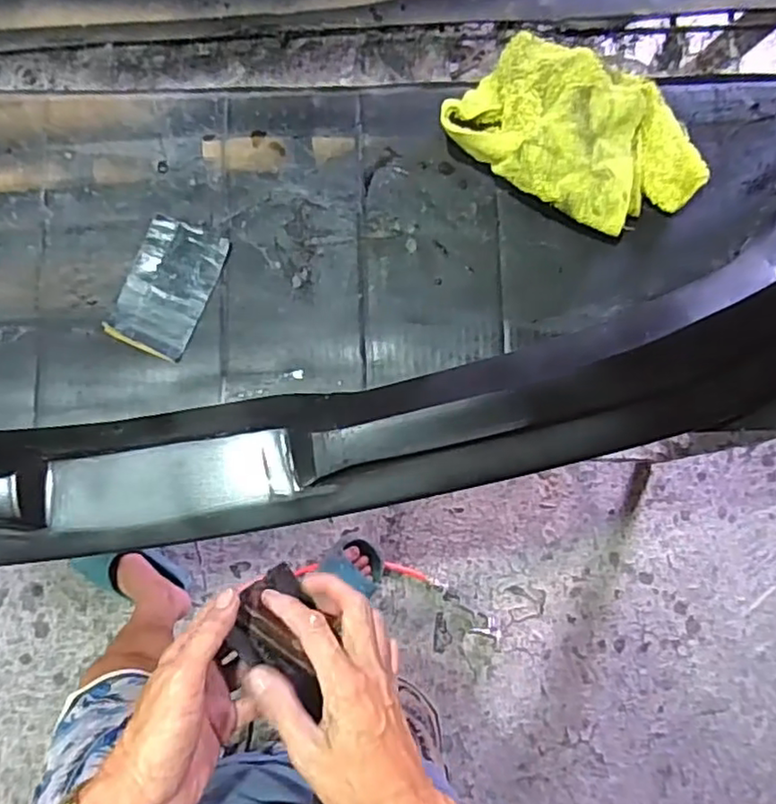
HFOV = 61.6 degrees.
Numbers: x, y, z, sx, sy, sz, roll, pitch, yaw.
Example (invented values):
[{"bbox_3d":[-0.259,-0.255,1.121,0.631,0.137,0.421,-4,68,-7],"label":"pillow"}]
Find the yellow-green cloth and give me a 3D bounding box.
[{"bbox_3d":[0.163,-0.224,0.554,0.209,0.057,0.142,36,83,-2],"label":"yellow-green cloth"}]

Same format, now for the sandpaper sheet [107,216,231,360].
[{"bbox_3d":[-0.190,-0.100,0.561,0.070,0.004,0.115,21,82,1],"label":"sandpaper sheet"}]

